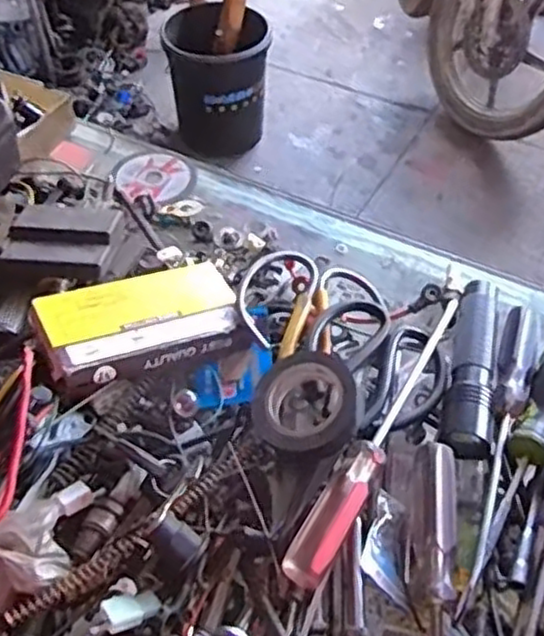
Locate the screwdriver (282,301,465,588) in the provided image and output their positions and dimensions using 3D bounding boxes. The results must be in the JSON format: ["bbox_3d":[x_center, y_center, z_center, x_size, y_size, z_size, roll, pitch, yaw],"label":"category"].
[{"bbox_3d":[0.074,0.067,0.459,0.025,0.017,0.235,26,57,19],"label":"screwdriver"}]

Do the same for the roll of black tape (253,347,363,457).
[{"bbox_3d":[0.023,0.057,0.460,0.066,0.030,0.069,-38,52,-6],"label":"roll of black tape"}]

